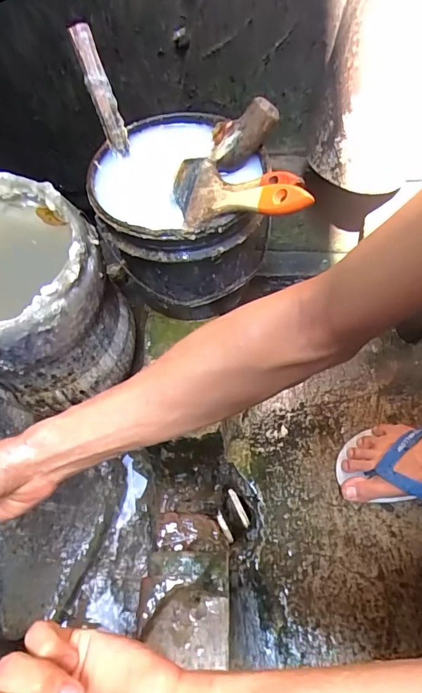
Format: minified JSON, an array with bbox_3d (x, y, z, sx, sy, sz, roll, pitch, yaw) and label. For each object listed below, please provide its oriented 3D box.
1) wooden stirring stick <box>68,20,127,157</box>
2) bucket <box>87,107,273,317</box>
[{"bbox_3d":[-0.121,-0.282,0.476,0.023,0.128,0.026,-24,25,-11],"label":"wooden stirring stick"},{"bbox_3d":[-0.035,-0.153,0.544,0.185,0.179,0.190,-1,62,1],"label":"bucket"}]

